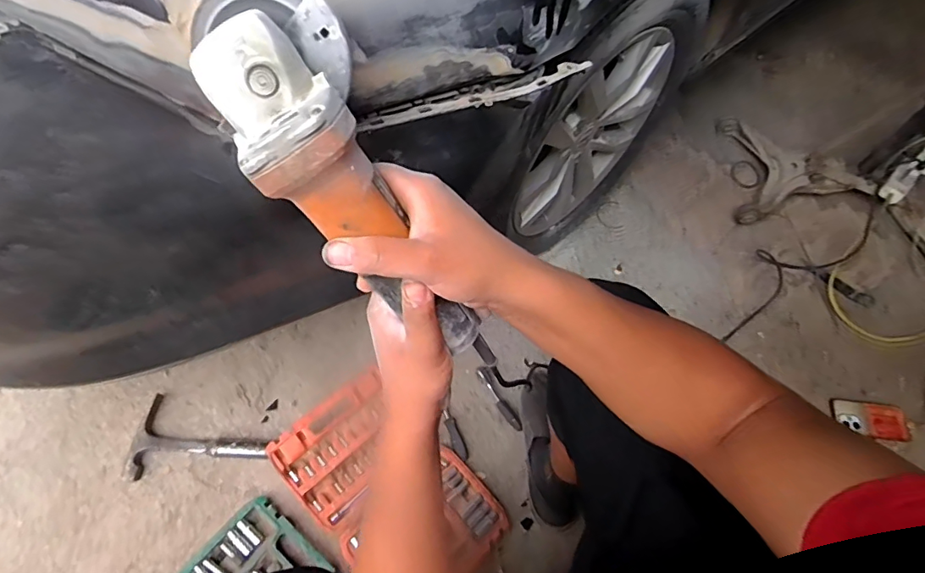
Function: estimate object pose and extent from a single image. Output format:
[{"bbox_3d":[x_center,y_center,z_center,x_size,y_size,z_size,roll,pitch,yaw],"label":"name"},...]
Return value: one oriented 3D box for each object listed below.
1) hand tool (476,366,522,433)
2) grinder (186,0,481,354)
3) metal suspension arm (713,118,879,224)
[{"bbox_3d":[0.074,0.226,0.995,0.026,0.014,0.146,-26,67,-21],"label":"hand tool"},{"bbox_3d":[-0.073,-0.065,0.333,0.100,0.077,0.295,-36,108,-18],"label":"grinder"},{"bbox_3d":[0.857,-0.344,1.339,0.355,0.088,0.333,-10,62,-13],"label":"metal suspension arm"}]

